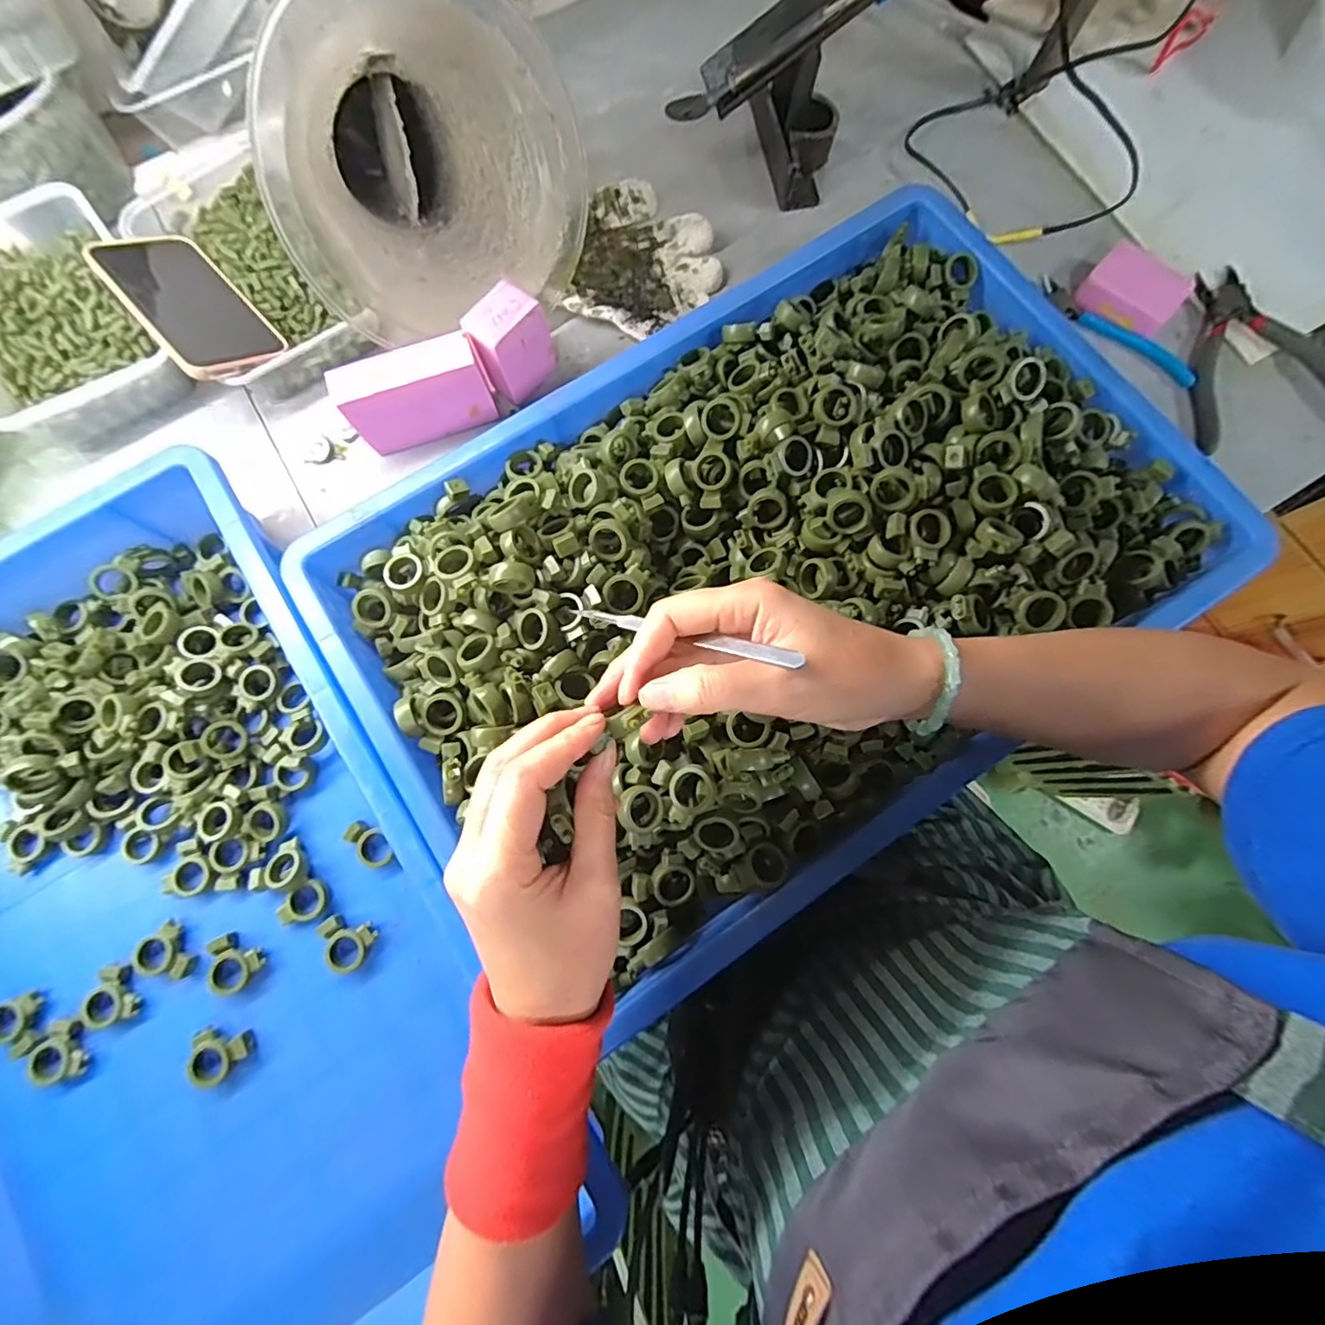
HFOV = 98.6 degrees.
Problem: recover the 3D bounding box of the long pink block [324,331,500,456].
[{"bbox_3d":[-0.194,-0.214,0.455,0.107,0.063,0.038,-19,79,-4],"label":"long pink block"}]

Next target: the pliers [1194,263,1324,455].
[{"bbox_3d":[0.518,-0.270,0.493,0.137,0.027,0.164,-7,78,-1],"label":"pliers"}]

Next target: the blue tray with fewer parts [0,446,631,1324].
[{"bbox_3d":[-0.321,0.177,0.364,0.366,0.080,0.550,-32,80,-6],"label":"blue tray with fewer parts"}]

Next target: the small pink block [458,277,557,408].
[{"bbox_3d":[-0.125,-0.258,0.463,0.043,0.063,0.062,39,81,8],"label":"small pink block"}]

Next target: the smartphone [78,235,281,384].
[{"bbox_3d":[-0.384,-0.292,0.462,0.161,0.013,0.079,46,59,9],"label":"smartphone"}]

